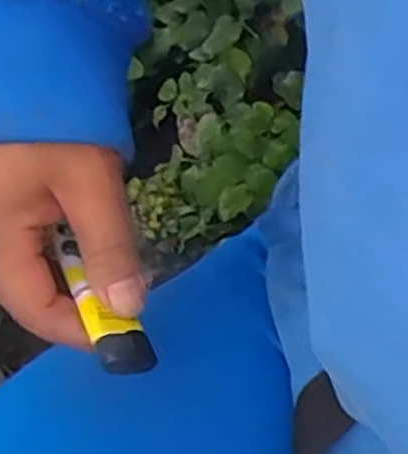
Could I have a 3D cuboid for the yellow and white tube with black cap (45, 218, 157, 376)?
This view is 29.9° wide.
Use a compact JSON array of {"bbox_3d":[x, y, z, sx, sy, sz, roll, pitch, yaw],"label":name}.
[{"bbox_3d":[-0.044,0.029,0.307,0.020,0.013,0.069,-26,60,-17],"label":"yellow and white tube with black cap"}]

